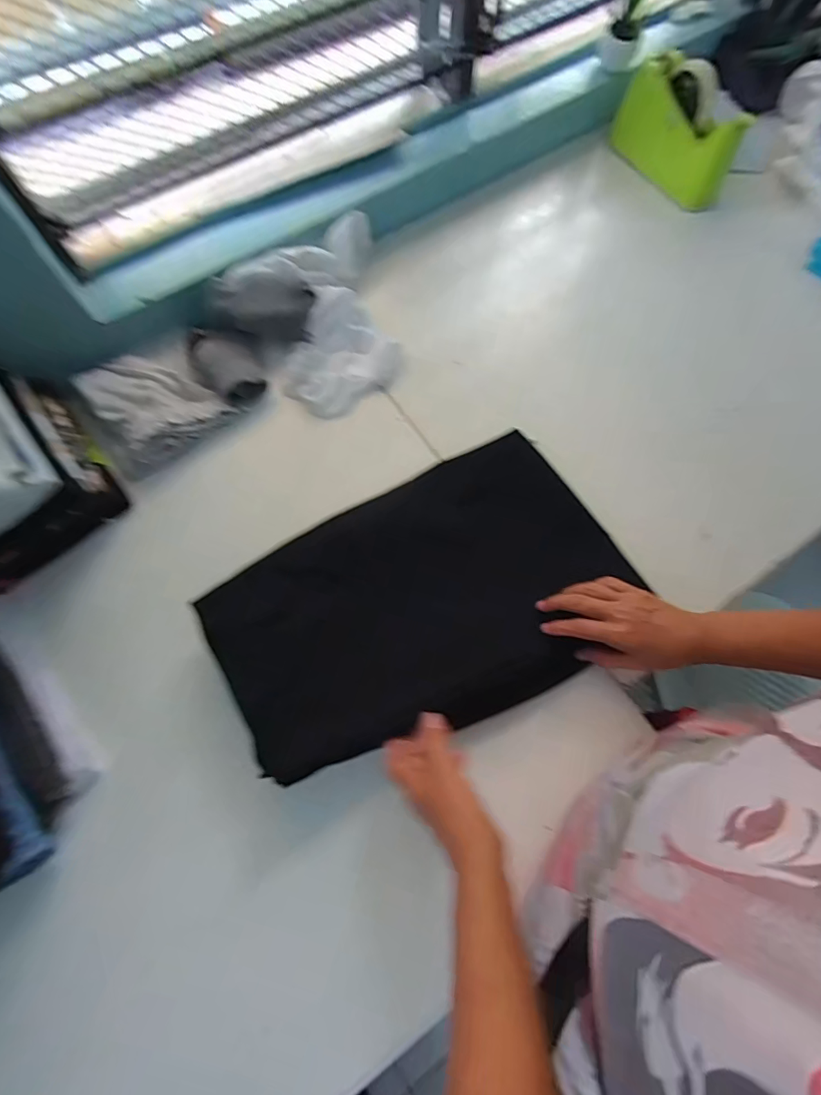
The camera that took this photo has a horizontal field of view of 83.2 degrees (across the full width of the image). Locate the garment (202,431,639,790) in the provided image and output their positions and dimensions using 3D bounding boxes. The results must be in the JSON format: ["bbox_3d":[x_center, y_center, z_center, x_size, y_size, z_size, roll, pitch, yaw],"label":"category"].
[{"bbox_3d":[0.028,0.053,0.513,0.449,0.041,0.264,-26,80,-14],"label":"garment"}]

